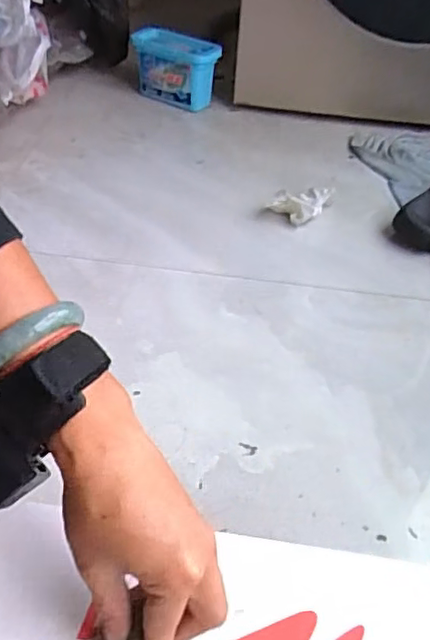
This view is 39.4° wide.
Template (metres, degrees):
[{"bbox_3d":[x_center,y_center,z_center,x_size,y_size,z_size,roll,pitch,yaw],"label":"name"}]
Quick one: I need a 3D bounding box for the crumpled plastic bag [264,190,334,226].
[{"bbox_3d":[0.135,-0.178,0.943,0.106,0.041,0.058,-7,45,-10],"label":"crumpled plastic bag"}]

